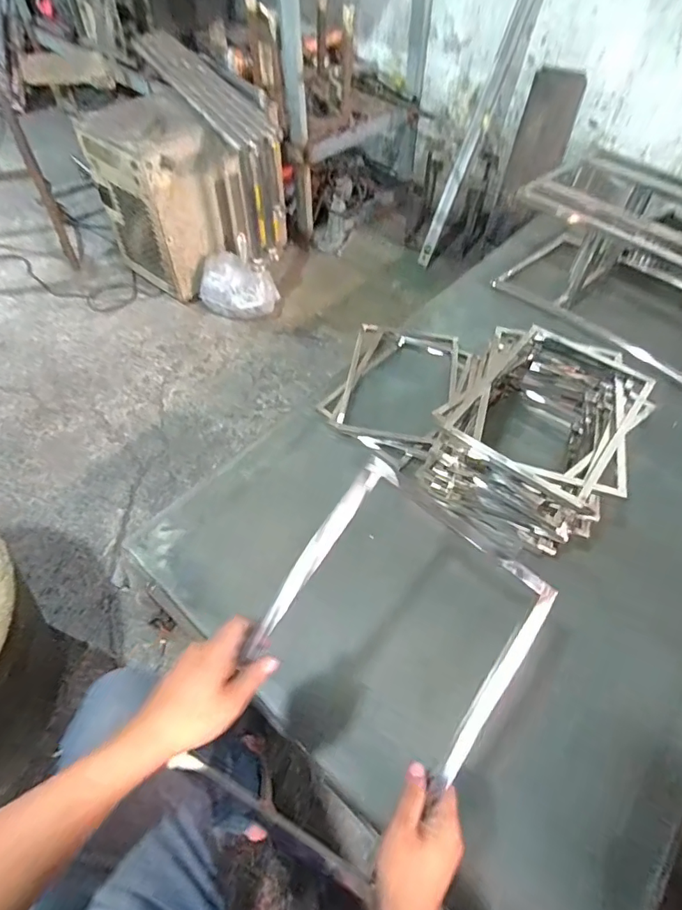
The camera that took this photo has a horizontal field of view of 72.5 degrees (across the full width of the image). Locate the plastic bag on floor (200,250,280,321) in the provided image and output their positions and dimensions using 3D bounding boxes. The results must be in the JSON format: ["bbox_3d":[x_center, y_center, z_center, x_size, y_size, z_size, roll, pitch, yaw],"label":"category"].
[{"bbox_3d":[-0.339,-0.552,1.541,0.231,0.187,0.159,19,56,12],"label":"plastic bag on floor"}]

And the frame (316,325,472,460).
[{"bbox_3d":[0.139,-0.185,1.119,0.277,0.040,0.404,21,56,13],"label":"frame"}]

